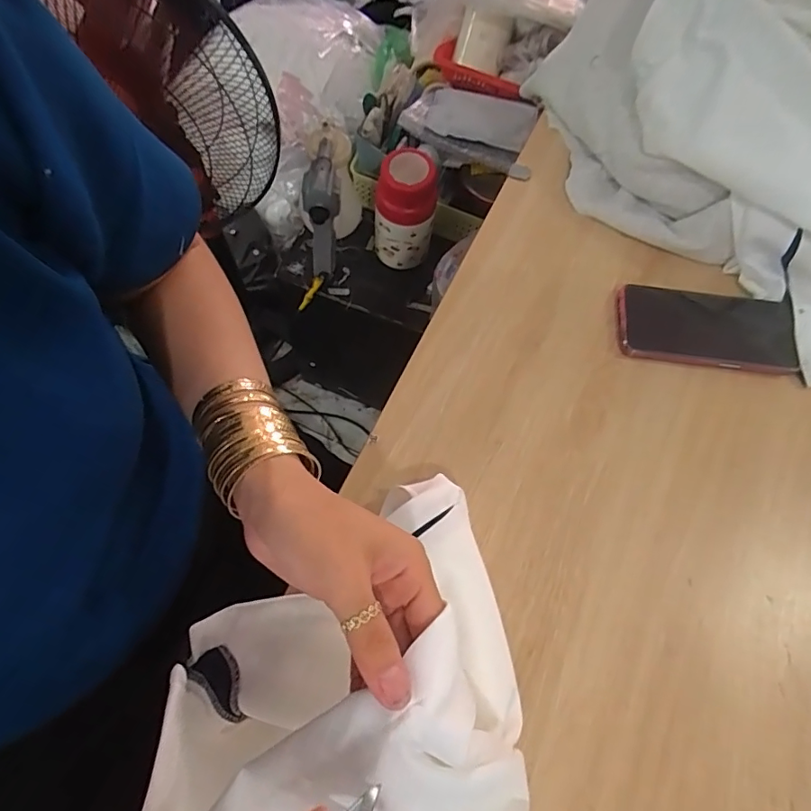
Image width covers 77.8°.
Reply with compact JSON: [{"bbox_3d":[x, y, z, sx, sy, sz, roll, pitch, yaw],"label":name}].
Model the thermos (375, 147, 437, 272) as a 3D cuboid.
[{"bbox_3d":[-0.002,-0.316,0.836,0.095,0.195,0.084,5,68,-1],"label":"thermos"}]

